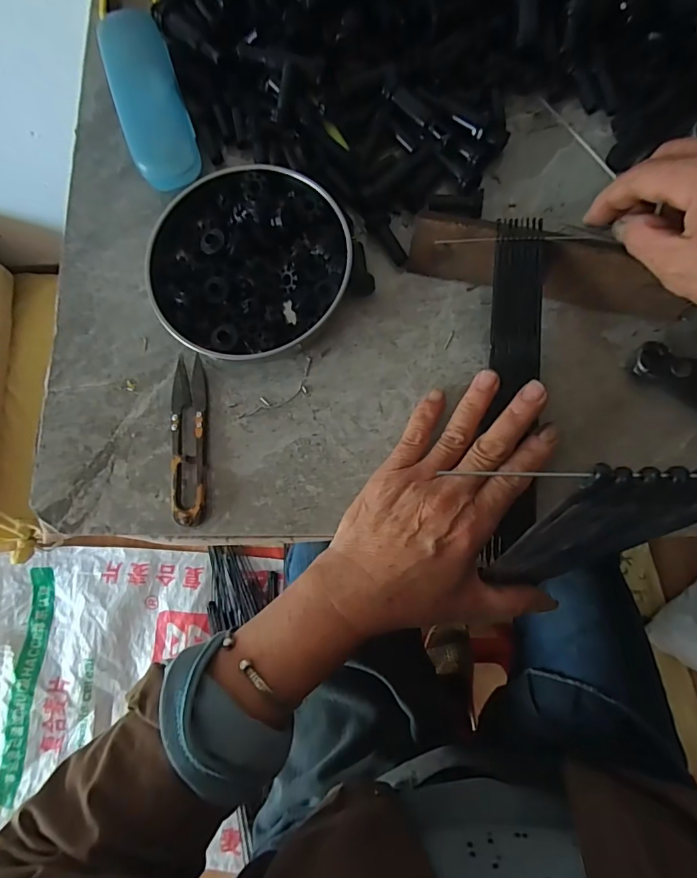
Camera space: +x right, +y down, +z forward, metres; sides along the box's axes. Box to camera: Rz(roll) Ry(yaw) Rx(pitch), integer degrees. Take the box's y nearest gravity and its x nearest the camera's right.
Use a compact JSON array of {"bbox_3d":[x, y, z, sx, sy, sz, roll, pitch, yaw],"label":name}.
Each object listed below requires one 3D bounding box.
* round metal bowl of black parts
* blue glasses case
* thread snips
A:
[{"bbox_3d":[-0.069,-0.123,0.325,0.133,0.024,0.135,-1,80,5],"label":"round metal bowl of black parts"},{"bbox_3d":[-0.150,-0.260,0.349,0.045,0.023,0.146,-19,79,1],"label":"blue glasses case"},{"bbox_3d":[-0.111,0.000,0.316,0.025,0.015,0.115,-5,80,4],"label":"thread snips"}]

